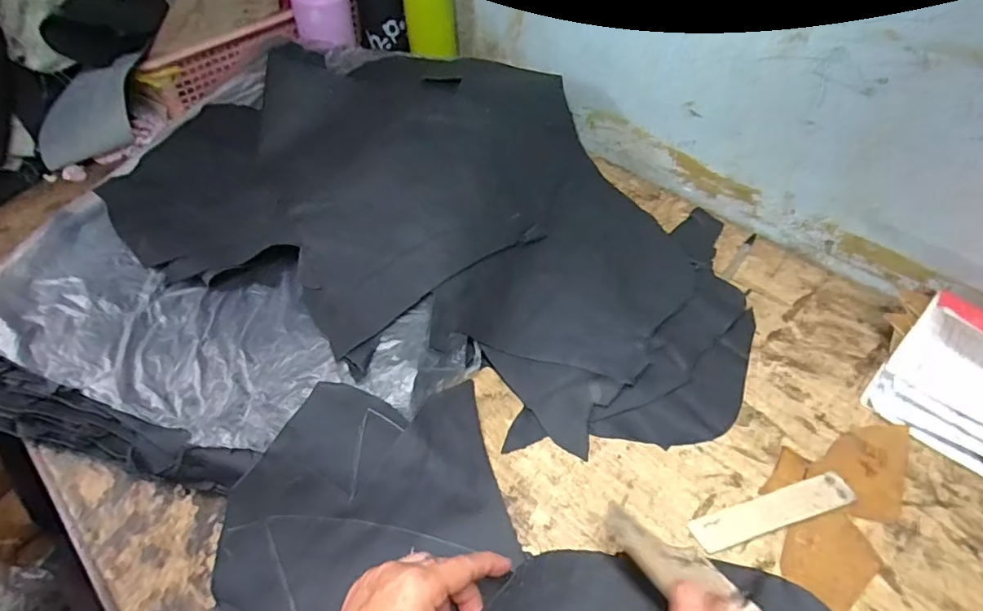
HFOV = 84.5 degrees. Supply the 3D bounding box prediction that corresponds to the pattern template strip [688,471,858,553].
[{"bbox_3d":[0.201,0.146,0.386,0.120,0.005,0.025,-15,52,-8],"label":"pattern template strip"}]

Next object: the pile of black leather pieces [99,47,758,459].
[{"bbox_3d":[-0.046,-0.099,0.522,0.584,0.125,0.353,17,54,17],"label":"pile of black leather pieces"}]

